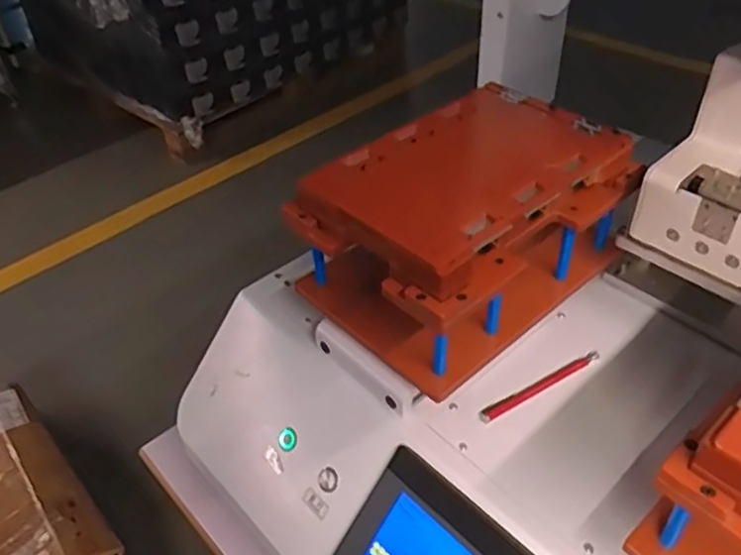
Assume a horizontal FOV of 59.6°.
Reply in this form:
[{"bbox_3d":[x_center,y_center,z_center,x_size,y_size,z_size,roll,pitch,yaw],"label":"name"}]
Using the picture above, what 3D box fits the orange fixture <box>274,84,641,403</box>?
[{"bbox_3d":[0.089,-0.046,0.607,0.263,0.145,0.187,-33,50,-28],"label":"orange fixture"}]

